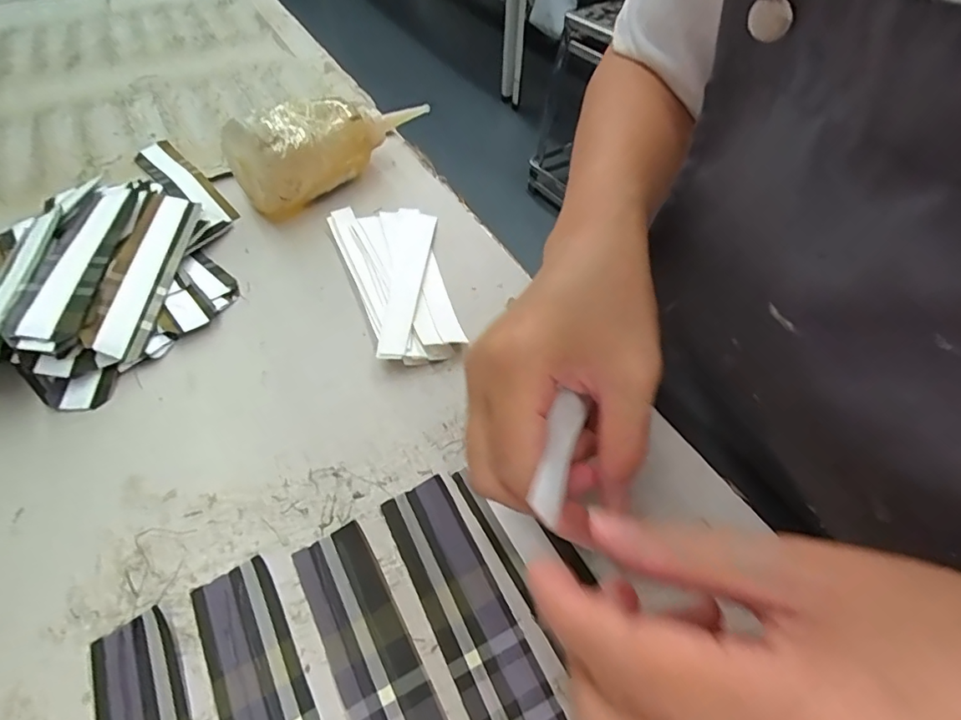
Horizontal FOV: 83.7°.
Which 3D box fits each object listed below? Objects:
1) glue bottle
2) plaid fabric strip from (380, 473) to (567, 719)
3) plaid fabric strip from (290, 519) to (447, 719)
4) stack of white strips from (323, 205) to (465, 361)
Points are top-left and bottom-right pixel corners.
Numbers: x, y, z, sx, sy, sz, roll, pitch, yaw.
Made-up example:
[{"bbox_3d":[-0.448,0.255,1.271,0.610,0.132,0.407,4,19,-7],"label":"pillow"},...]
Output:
[{"bbox_3d":[-0.113,-0.180,0.424,0.060,0.065,0.167,28,56,23],"label":"glue bottle"},{"bbox_3d":[-0.001,0.109,0.215,0.031,0.004,0.140,-22,53,-17],"label":"plaid fabric strip"},{"bbox_3d":[-0.035,0.127,0.202,0.031,0.004,0.140,-24,53,-18],"label":"plaid fabric strip"},{"bbox_3d":[-0.051,-0.057,0.350,0.064,0.012,0.145,-17,52,-13],"label":"stack of white strips"}]

